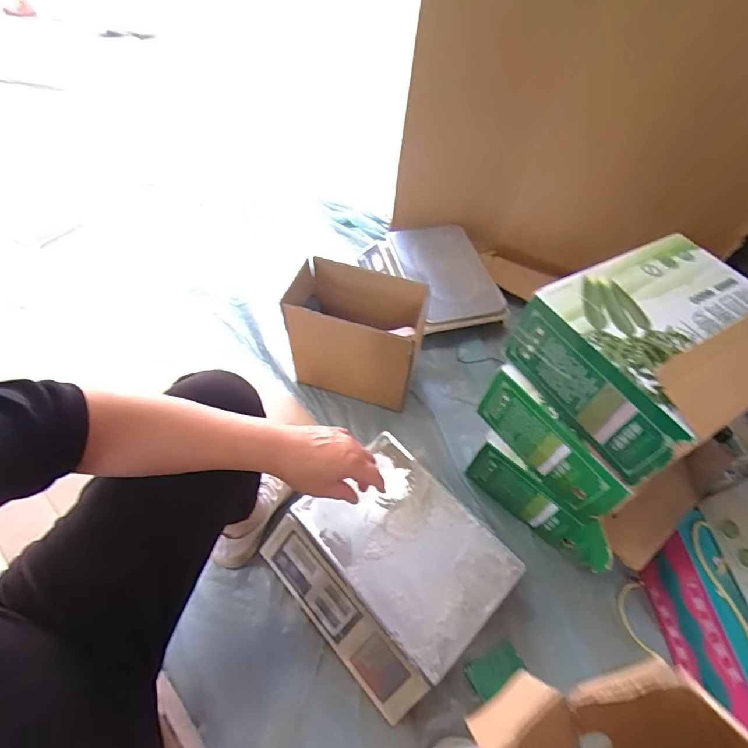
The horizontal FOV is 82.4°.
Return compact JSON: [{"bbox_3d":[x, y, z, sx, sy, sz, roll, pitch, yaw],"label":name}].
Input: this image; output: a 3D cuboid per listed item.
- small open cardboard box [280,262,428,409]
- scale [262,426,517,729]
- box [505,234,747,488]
[{"bbox_3d":[-0.059,-0.081,0.914,0.252,0.253,0.143,11,54,4],"label":"small open cardboard box"},{"bbox_3d":[0.024,0.318,0.728,0.300,0.105,0.334,-36,64,-26],"label":"scale"},{"bbox_3d":[0.425,-0.049,0.629,0.339,0.142,0.259,-24,59,-20],"label":"box"}]

